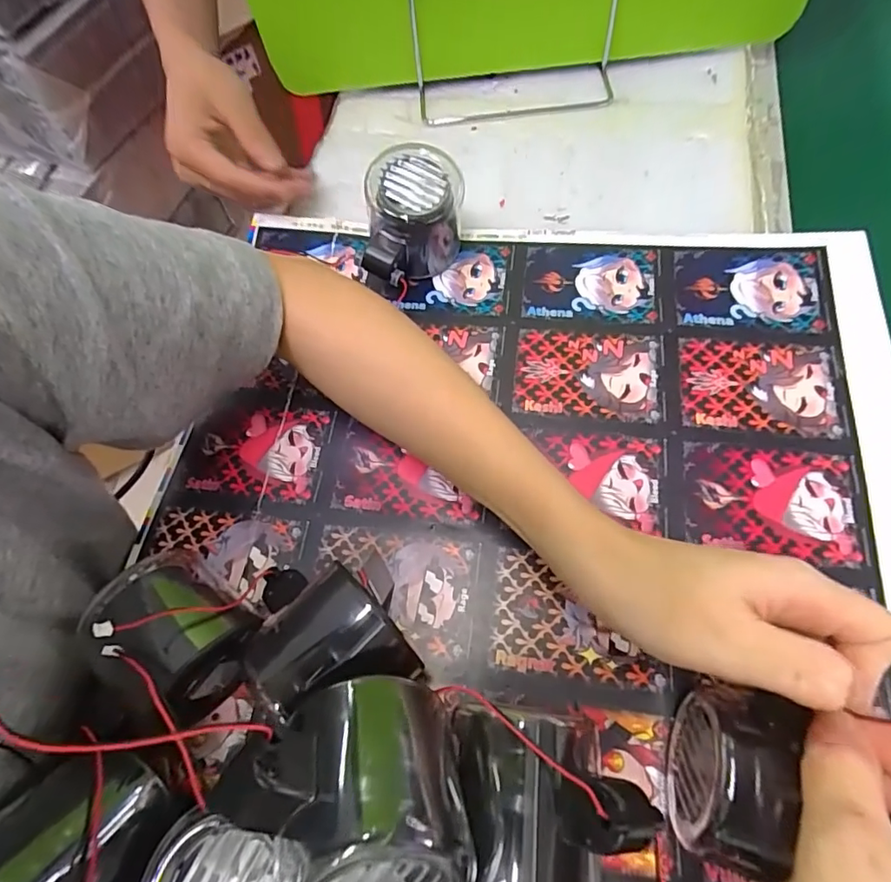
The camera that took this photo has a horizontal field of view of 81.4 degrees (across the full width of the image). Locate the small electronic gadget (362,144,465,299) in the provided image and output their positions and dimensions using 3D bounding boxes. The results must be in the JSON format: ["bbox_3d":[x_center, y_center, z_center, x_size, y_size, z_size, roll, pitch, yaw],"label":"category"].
[{"bbox_3d":[-0.020,-0.127,0.314,0.058,0.060,0.068,3,65,5],"label":"small electronic gadget"}]

